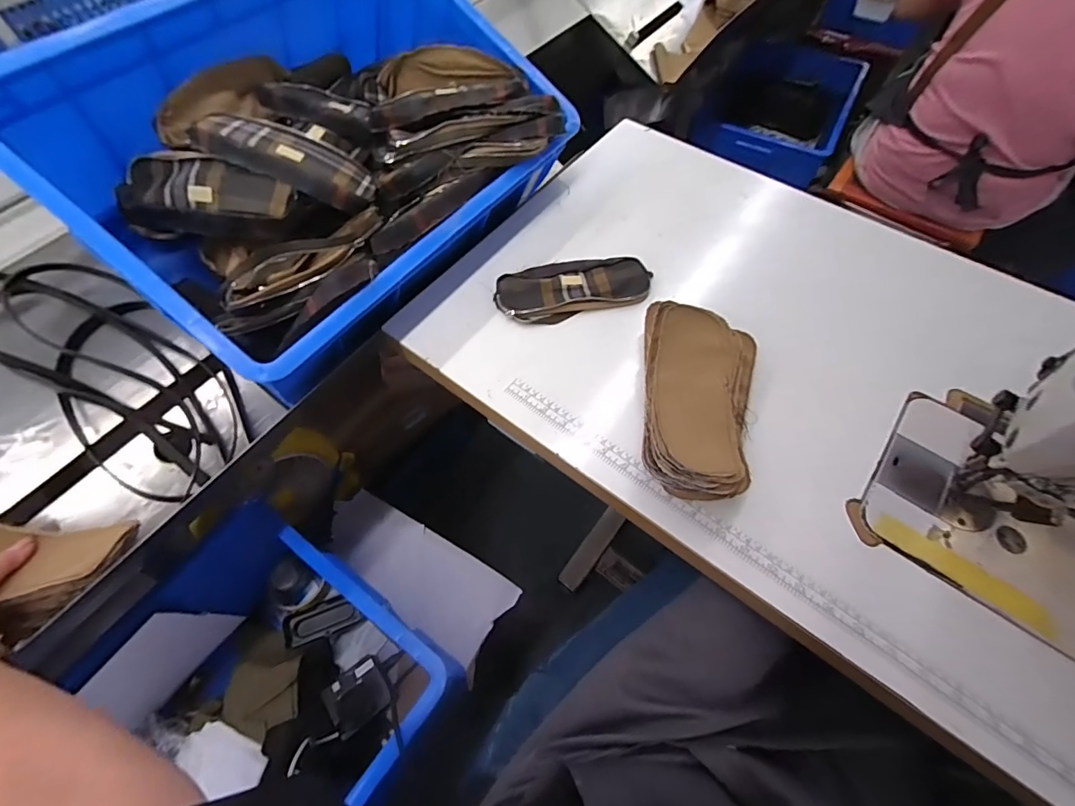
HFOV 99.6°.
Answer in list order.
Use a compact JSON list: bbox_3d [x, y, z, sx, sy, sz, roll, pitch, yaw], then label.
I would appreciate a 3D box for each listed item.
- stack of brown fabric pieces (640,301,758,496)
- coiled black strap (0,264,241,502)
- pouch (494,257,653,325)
[{"bbox_3d":[0.161,-0.002,0.448,0.110,0.054,0.198,7,62,5],"label":"stack of brown fabric pieces"},{"bbox_3d":[-0.501,-0.038,0.525,0.155,0.060,0.301,-46,103,-21],"label":"coiled black strap"},{"bbox_3d":[0.043,-0.146,0.554,0.185,0.019,0.081,-11,62,-5],"label":"pouch"}]

